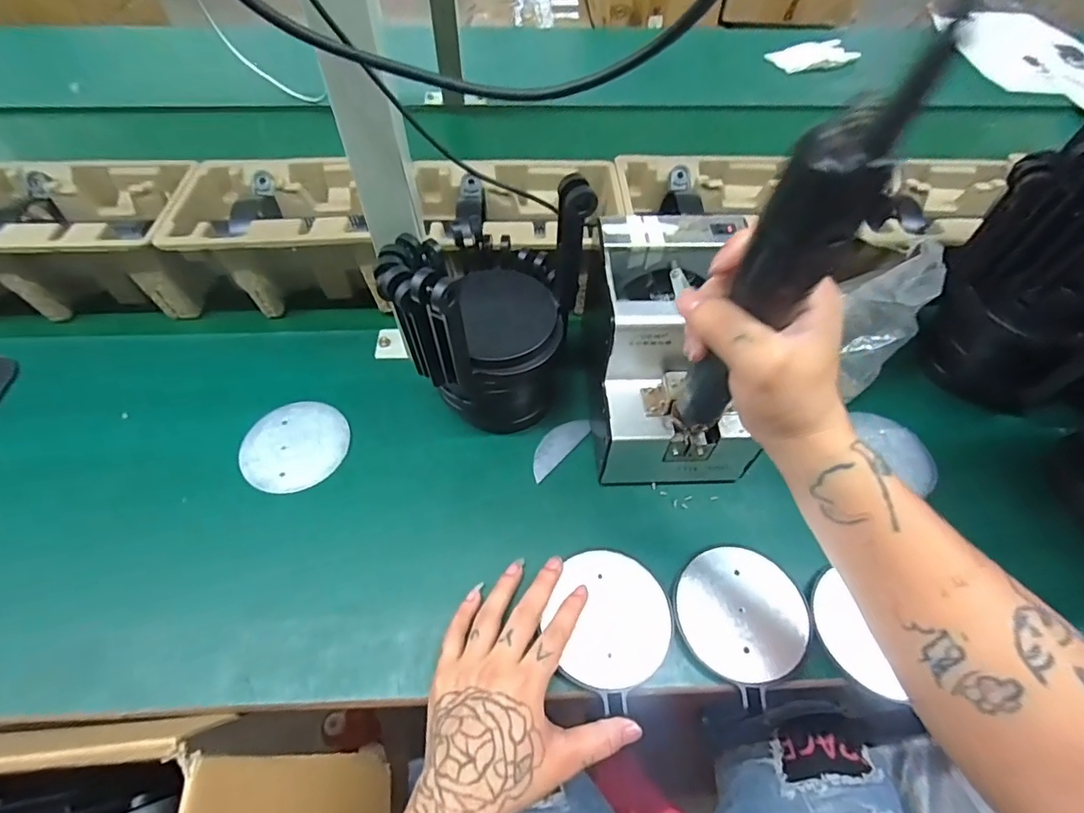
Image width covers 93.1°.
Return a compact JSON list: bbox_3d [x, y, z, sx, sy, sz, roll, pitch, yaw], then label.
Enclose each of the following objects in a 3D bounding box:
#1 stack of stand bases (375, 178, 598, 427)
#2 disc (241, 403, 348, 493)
[{"bbox_3d":[-0.047,-0.077,0.421,0.146,0.203,0.117,-30,61,-21],"label":"stack of stand bases"},{"bbox_3d":[-0.224,0.033,0.465,0.092,0.004,0.092,1,55,-1],"label":"disc"}]

